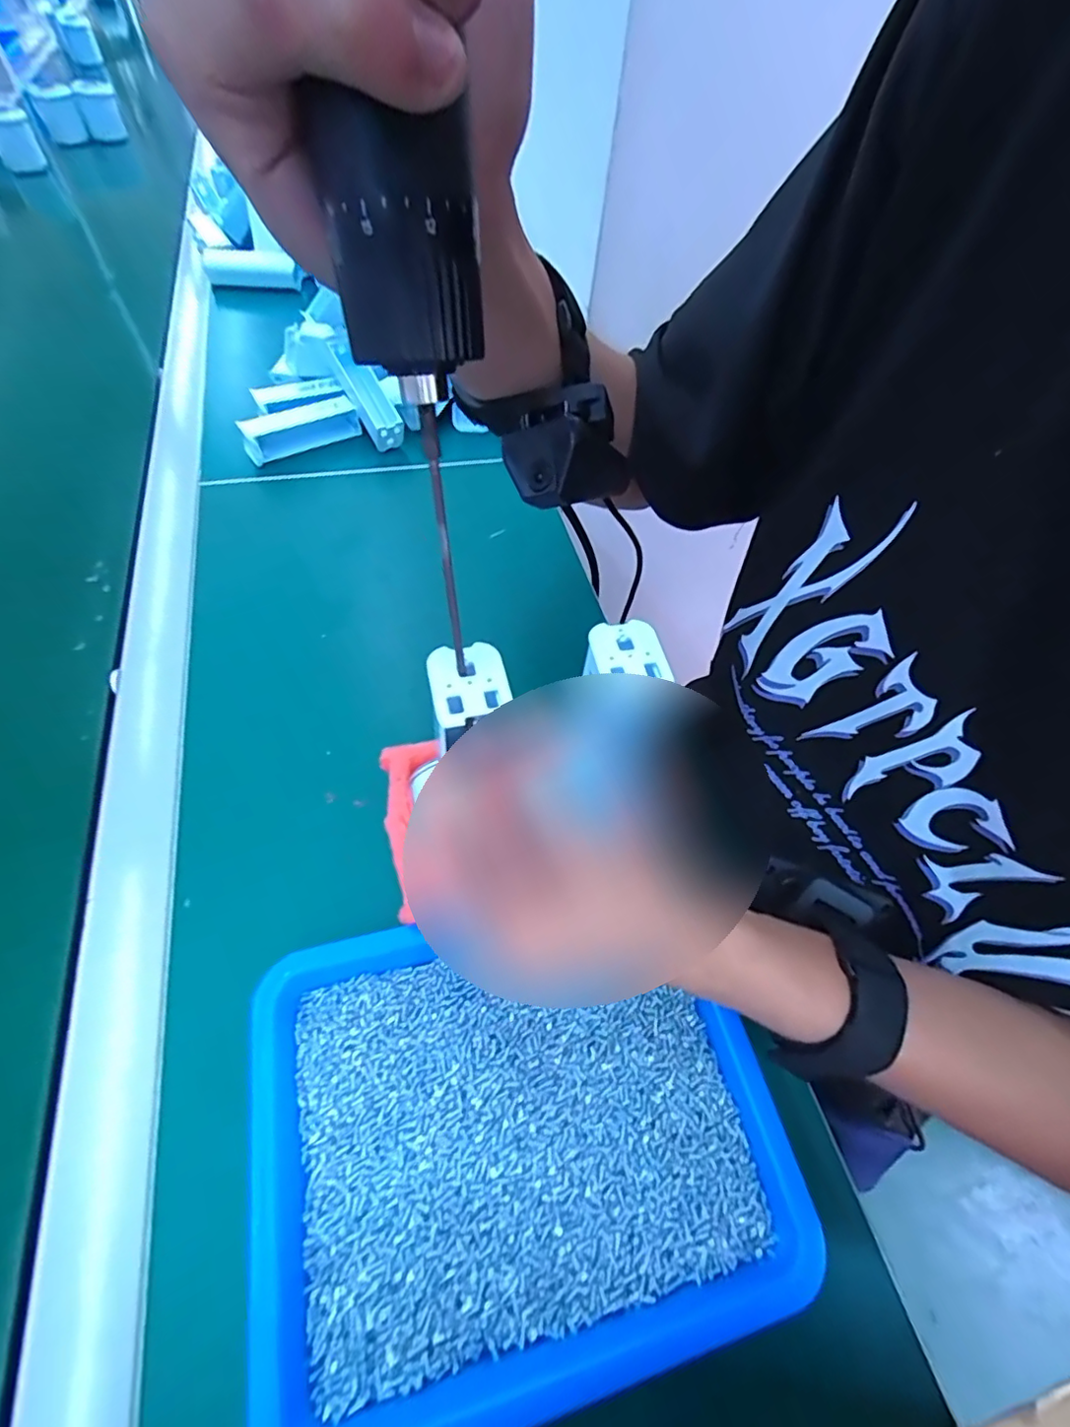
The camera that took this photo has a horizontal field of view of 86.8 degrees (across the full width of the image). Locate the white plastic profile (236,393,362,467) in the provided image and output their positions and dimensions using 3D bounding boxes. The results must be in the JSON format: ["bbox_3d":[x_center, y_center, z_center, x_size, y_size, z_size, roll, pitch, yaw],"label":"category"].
[{"bbox_3d":[-0.209,-0.256,0.506,0.100,0.034,0.025,-30,64,-22],"label":"white plastic profile"}]

